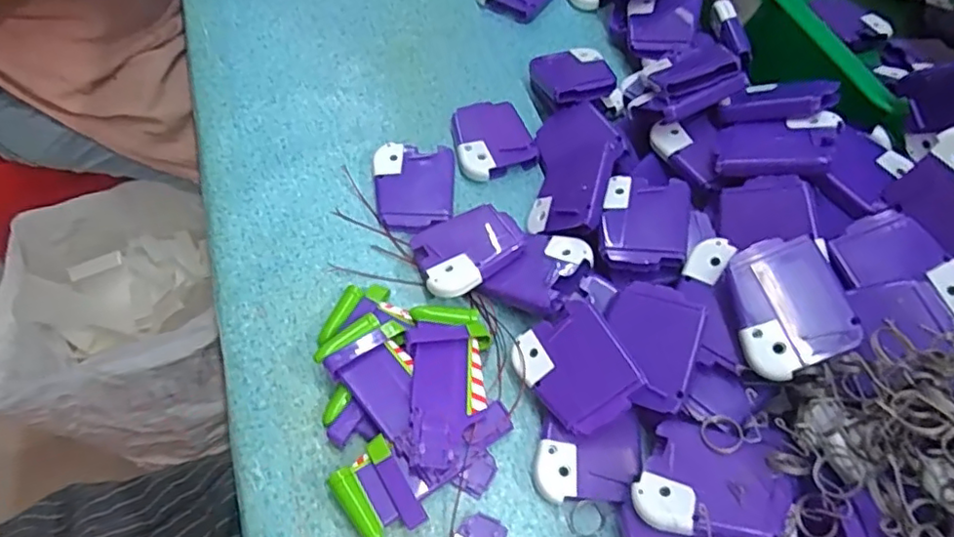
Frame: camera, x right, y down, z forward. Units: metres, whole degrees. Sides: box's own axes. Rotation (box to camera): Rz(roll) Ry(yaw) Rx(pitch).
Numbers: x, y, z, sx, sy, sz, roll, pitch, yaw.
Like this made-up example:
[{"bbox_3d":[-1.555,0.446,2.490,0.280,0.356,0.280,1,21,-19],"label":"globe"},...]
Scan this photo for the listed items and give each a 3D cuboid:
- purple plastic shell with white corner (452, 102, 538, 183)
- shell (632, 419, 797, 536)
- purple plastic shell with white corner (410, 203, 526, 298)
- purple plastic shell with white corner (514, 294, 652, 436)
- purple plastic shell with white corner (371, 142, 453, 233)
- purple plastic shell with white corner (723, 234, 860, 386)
[{"bbox_3d":[0.008,-0.090,0.412,0.051,0.011,0.063,-14,62,-10],"label":"purple plastic shell with white corner"},{"bbox_3d":[0.107,0.095,0.272,0.063,0.007,0.050,6,50,23],"label":"shell"},{"bbox_3d":[-0.006,-0.011,0.354,0.064,0.015,0.052,-25,42,-21],"label":"purple plastic shell with white corner"},{"bbox_3d":[0.052,0.051,0.309,0.049,0.012,0.061,-41,62,9],"label":"purple plastic shell with white corner"},{"bbox_3d":[-0.040,-0.052,0.381,0.049,0.015,0.061,0,60,-2],"label":"purple plastic shell with white corner"},{"bbox_3d":[0.150,0.018,0.291,0.049,0.013,0.062,-14,76,12],"label":"purple plastic shell with white corner"}]

